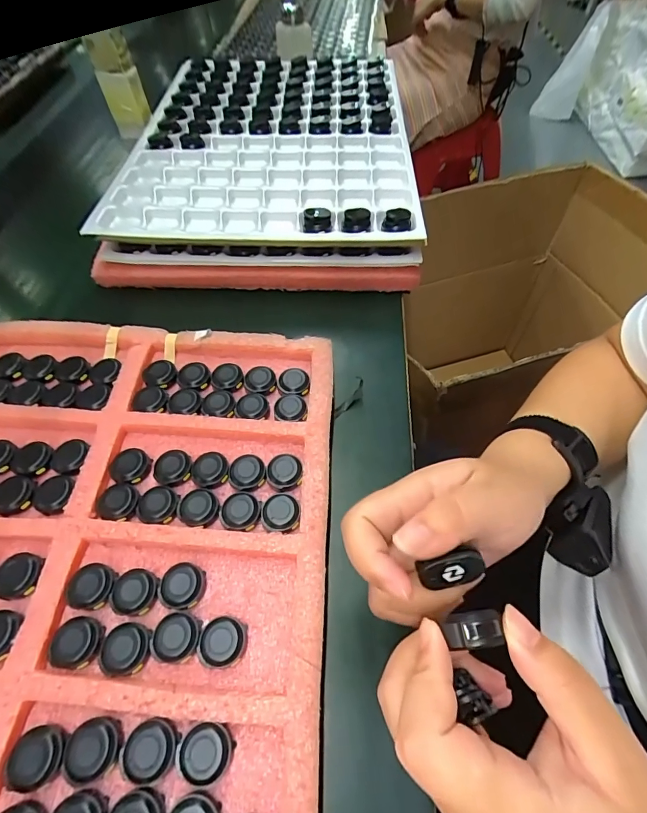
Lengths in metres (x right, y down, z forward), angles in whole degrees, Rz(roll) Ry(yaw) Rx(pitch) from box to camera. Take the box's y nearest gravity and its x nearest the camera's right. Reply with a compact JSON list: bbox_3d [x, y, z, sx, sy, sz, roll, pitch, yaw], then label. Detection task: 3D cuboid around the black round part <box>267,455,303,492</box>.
[{"bbox_3d":[-0.032,0.054,0.330,0.028,0.014,0.029,0,56,0],"label":"black round part"}]

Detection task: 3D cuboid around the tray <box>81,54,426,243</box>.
[{"bbox_3d":[-0.071,-0.376,0.553,0.359,0.043,0.489,0,56,0],"label":"tray"}]

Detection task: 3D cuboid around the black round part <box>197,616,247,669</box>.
[{"bbox_3d":[-0.066,0.154,0.266,0.030,0.012,0.029,0,56,0],"label":"black round part"}]

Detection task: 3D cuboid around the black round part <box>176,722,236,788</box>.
[{"bbox_3d":[-0.069,0.200,0.234,0.029,0.012,0.027,0,56,0],"label":"black round part"}]

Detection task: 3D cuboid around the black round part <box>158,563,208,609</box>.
[{"bbox_3d":[-0.099,0.125,0.282,0.028,0.009,0.030,0,56,0],"label":"black round part"}]

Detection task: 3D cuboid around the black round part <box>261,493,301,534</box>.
[{"bbox_3d":[-0.033,0.082,0.310,0.029,0.008,0.029,0,56,0],"label":"black round part"}]

